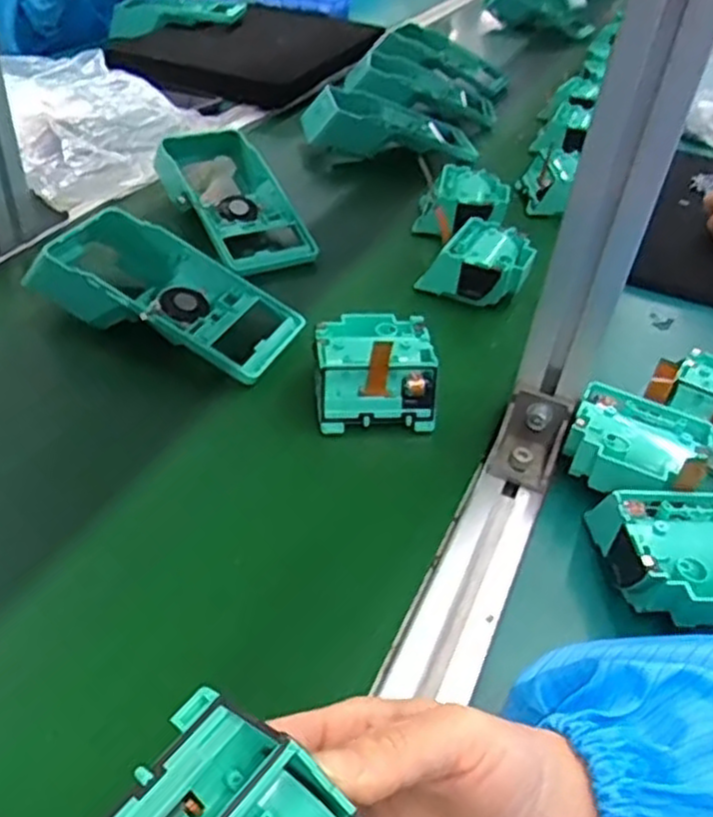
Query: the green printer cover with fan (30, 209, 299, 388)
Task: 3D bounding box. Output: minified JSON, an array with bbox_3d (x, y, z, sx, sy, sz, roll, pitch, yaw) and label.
[{"bbox_3d":[-0.136,-0.082,0.520,0.191,0.048,0.090,18,42,11],"label":"green printer cover with fan"}]

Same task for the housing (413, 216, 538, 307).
[{"bbox_3d":[0.102,-0.116,0.599,0.075,0.051,0.073,23,44,17],"label":"housing"}]

